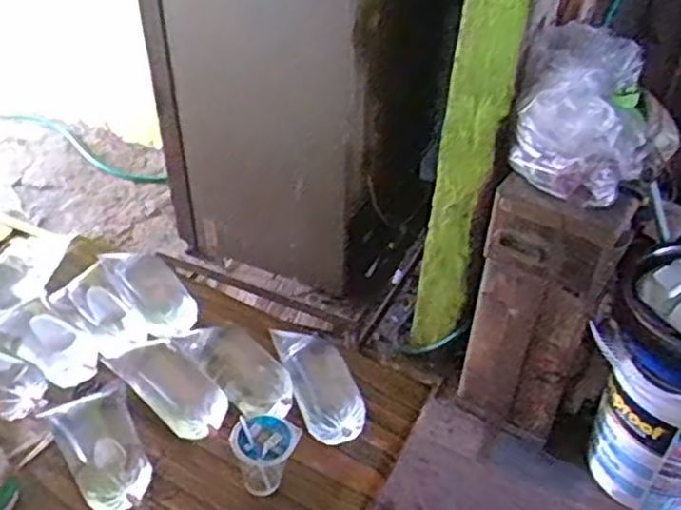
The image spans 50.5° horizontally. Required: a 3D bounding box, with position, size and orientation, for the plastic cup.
[{"bbox_3d":[-0.091,0.243,0.875,0.074,0.090,0.069,2,41,-2],"label":"plastic cup"}]

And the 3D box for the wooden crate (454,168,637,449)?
[{"bbox_3d":[0.405,0.126,1.532,0.251,0.554,0.138,17,43,16],"label":"wooden crate"}]

